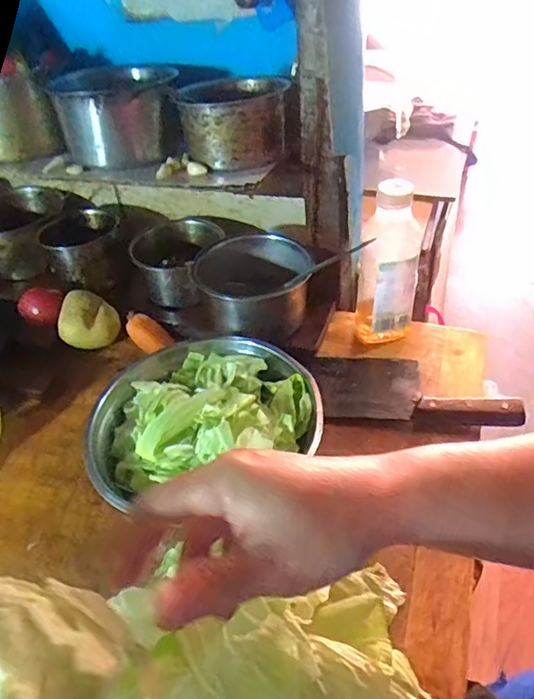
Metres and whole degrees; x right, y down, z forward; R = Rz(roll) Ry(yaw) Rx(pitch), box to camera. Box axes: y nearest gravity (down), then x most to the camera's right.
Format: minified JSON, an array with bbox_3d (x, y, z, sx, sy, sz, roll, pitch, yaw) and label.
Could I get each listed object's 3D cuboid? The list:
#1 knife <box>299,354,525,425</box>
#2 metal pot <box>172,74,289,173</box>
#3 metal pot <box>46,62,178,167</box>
[{"bbox_3d":[0.165,0.041,0.668,0.238,0.025,0.105,3,42,10],"label":"knife"},{"bbox_3d":[-0.037,-0.267,0.651,0.122,0.070,0.128,-7,42,-2],"label":"metal pot"},{"bbox_3d":[-0.181,-0.288,0.682,0.148,0.086,0.123,-20,44,-16],"label":"metal pot"}]

